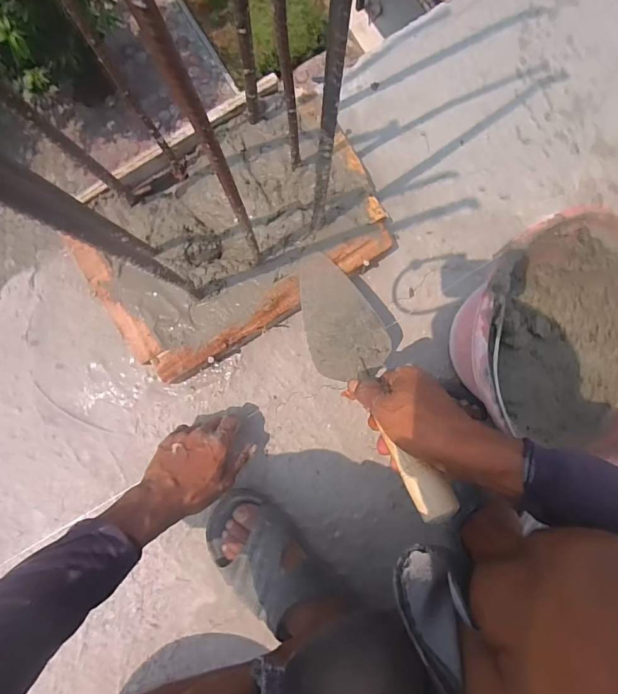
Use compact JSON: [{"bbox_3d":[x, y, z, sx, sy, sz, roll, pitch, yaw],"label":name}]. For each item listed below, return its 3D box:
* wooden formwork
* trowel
[{"bbox_3d":[-0.088,-0.136,0.516,0.361,0.067,0.232,-31,91,-2],"label":"wooden formwork"},{"bbox_3d":[0.057,0.020,0.430,0.085,0.048,0.316,-21,53,-3],"label":"trowel"}]

